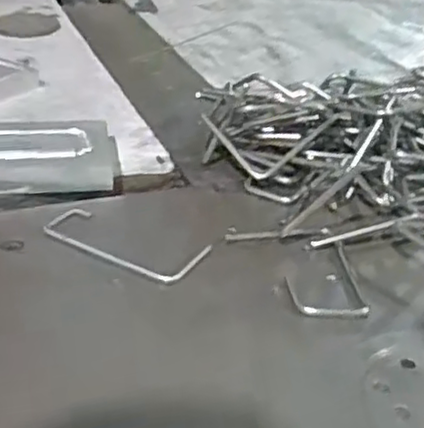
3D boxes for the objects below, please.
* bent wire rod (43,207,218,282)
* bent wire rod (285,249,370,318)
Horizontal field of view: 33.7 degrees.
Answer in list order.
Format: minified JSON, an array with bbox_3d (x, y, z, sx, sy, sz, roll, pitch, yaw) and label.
[{"bbox_3d":[-0.066,0.019,0.523,0.122,0.008,0.051,18,35,22],"label":"bent wire rod"},{"bbox_3d":[0.077,0.046,0.494,0.051,0.004,0.079,-1,32,-6],"label":"bent wire rod"}]

